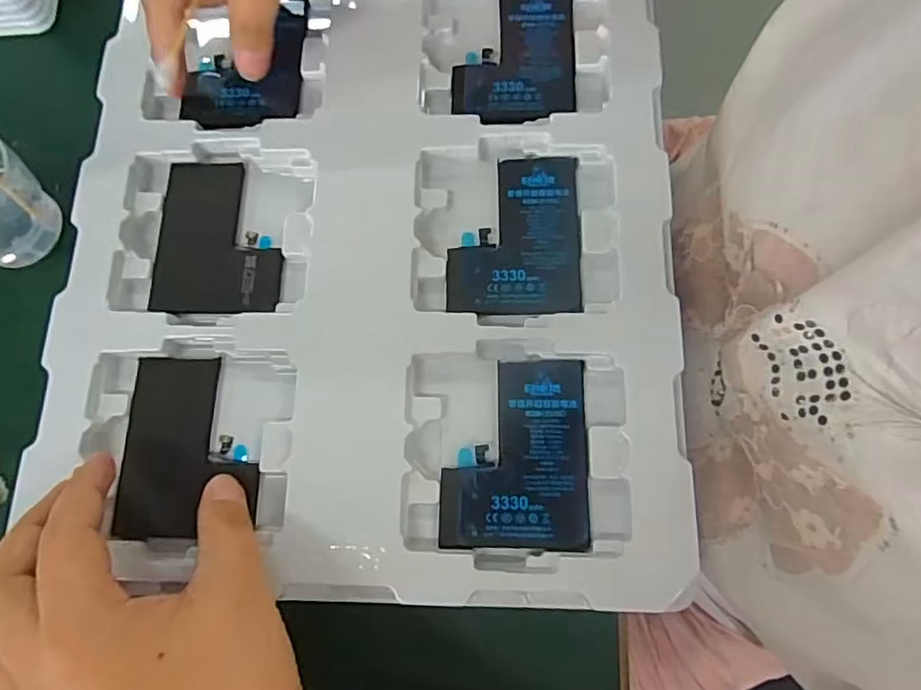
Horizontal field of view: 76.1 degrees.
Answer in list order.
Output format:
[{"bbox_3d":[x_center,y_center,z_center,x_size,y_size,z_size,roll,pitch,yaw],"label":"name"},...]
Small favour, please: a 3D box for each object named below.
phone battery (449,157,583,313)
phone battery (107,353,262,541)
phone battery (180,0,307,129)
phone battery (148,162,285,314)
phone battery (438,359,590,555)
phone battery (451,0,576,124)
[{"bbox_3d":[0.025,-0.052,0.274,0.061,0.007,0.077,-1,73,2],"label":"phone battery"},{"bbox_3d":[-0.117,0.043,0.257,0.061,0.004,0.077,0,73,2],"label":"phone battery"},{"bbox_3d":[-0.112,-0.148,0.306,0.061,0.008,0.078,0,73,2],"label":"phone battery"},{"bbox_3d":[-0.115,-0.052,0.284,0.062,0.006,0.077,1,73,2],"label":"phone battery"},{"bbox_3d":[0.023,0.045,0.249,0.060,0.007,0.078,2,73,3],"label":"phone battery"},{"bbox_3d":[0.027,-0.147,0.298,0.060,0.007,0.078,1,73,2],"label":"phone battery"}]

